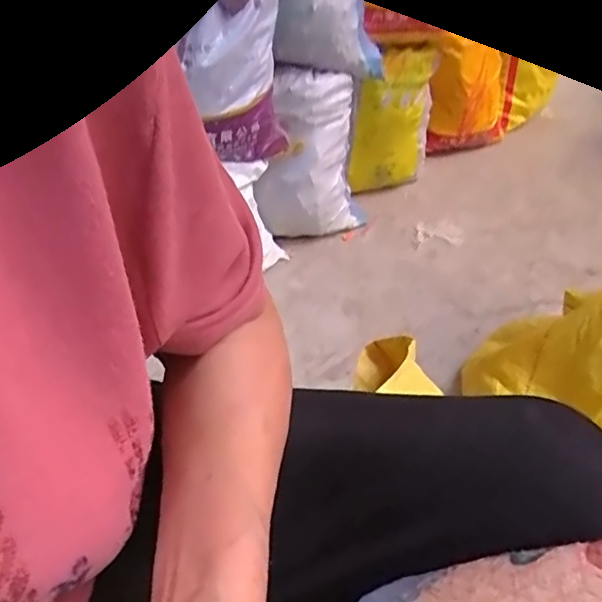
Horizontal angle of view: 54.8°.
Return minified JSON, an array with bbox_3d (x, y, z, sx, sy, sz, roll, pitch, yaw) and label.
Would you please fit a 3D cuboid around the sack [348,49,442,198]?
[{"bbox_3d":[0.178,-0.352,1.146,0.151,0.279,0.072,2,41,3],"label":"sack"}]

